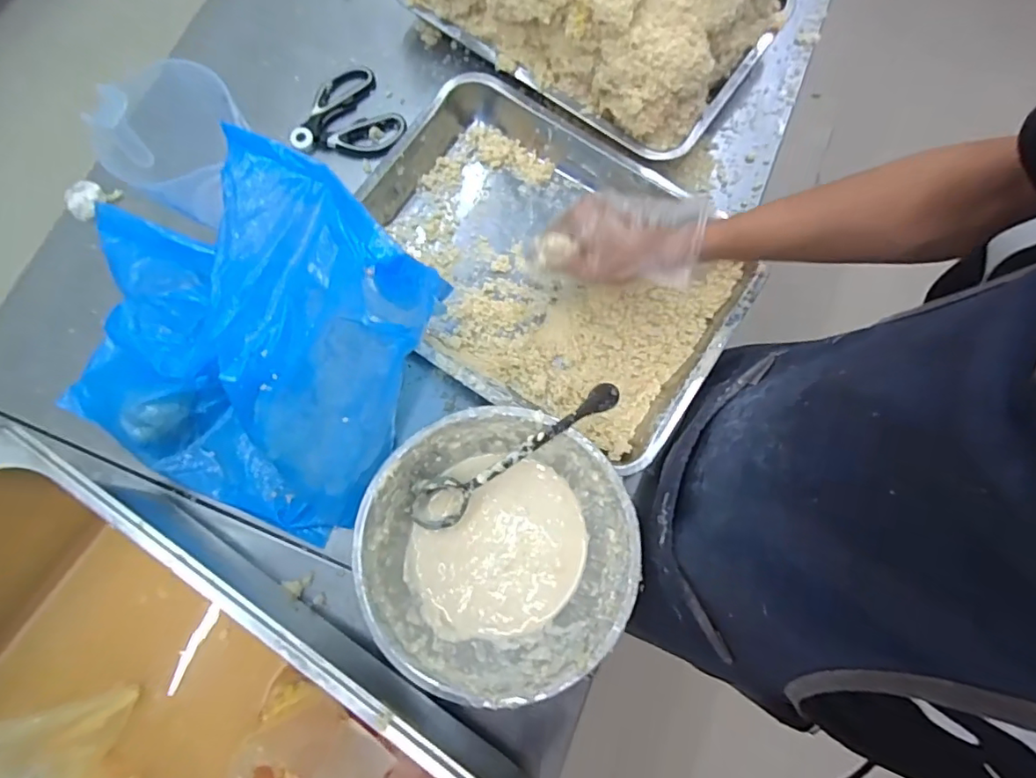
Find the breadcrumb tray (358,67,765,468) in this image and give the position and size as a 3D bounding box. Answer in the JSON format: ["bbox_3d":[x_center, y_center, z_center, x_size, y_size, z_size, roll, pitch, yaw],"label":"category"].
[{"bbox_3d":[0.021,-0.125,0.535,0.381,0.056,0.279,34,79,6],"label":"breadcrumb tray"}]

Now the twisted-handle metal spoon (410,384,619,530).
[{"bbox_3d":[-0.006,0.061,0.471,0.217,0.026,0.044,-33,79,15],"label":"twisted-handle metal spoon"}]

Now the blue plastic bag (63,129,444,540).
[{"bbox_3d":[-0.260,-0.050,0.457,0.278,0.164,0.275,23,78,4],"label":"blue plastic bag"}]

